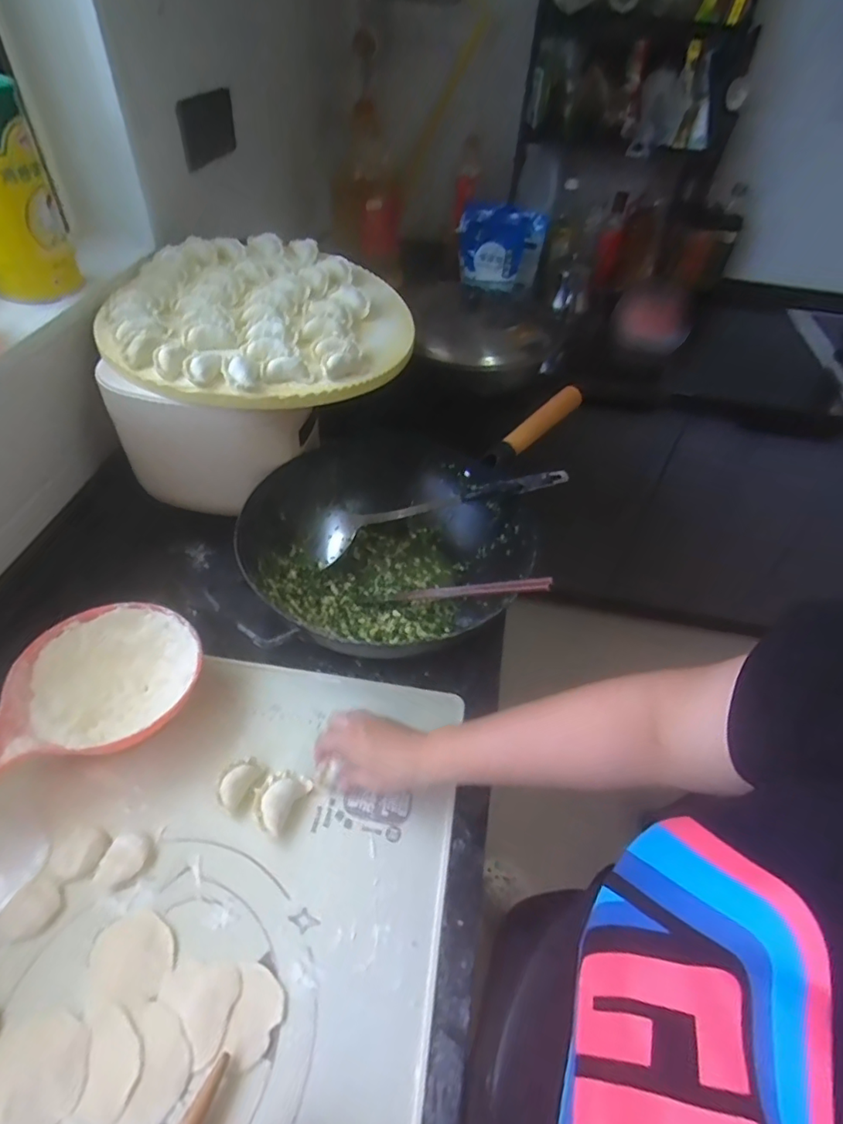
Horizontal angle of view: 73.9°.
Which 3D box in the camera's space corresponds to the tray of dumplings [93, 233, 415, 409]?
[{"bbox_3d":[-0.201,-0.330,0.734,0.367,0.040,0.375,4,48,-2],"label":"tray of dumplings"}]

